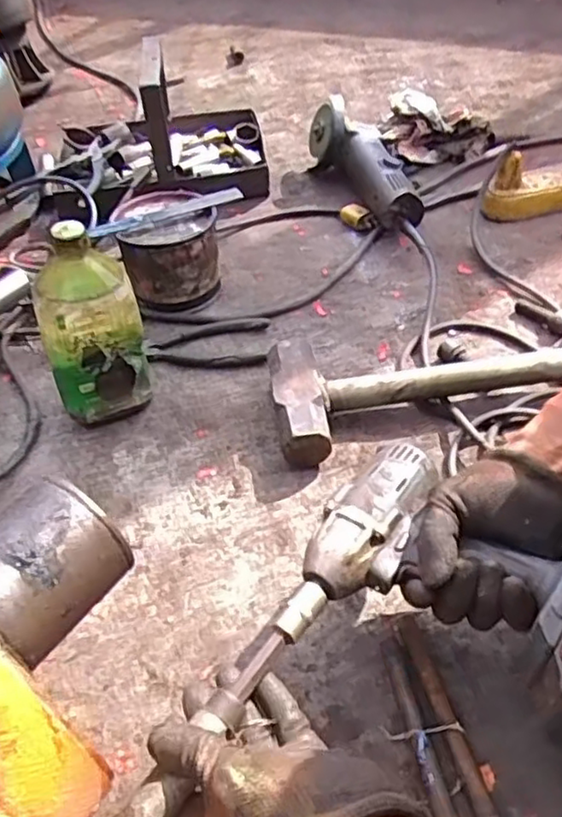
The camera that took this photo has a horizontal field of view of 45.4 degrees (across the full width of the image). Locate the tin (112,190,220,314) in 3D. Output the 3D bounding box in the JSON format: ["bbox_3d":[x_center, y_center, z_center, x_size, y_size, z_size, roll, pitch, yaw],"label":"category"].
[{"bbox_3d":[-0.136,-0.193,0.837,0.117,0.105,0.127,-12,47,-5],"label":"tin"}]

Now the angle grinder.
[{"bbox_3d":[0.118,-0.338,0.958,0.090,0.095,0.250,-17,45,-7],"label":"angle grinder"}]

